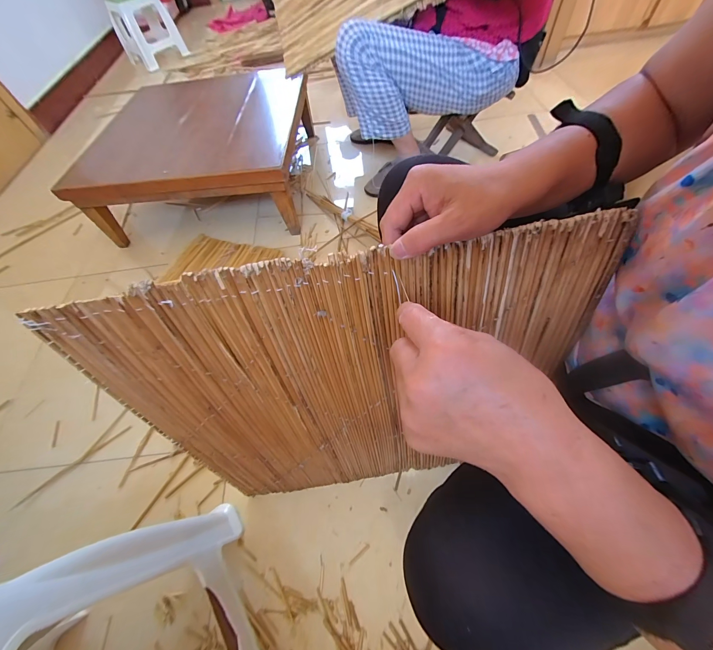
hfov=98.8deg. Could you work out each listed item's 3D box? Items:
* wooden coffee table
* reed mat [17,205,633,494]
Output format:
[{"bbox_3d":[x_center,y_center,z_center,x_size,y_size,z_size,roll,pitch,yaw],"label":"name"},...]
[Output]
[{"bbox_3d":[-0.484,-0.590,1.041,0.620,0.231,0.632,-3,58,5],"label":"wooden coffee table"},{"bbox_3d":[0.004,0.114,0.409,0.497,0.479,0.013,-9,44,0],"label":"reed mat"}]

